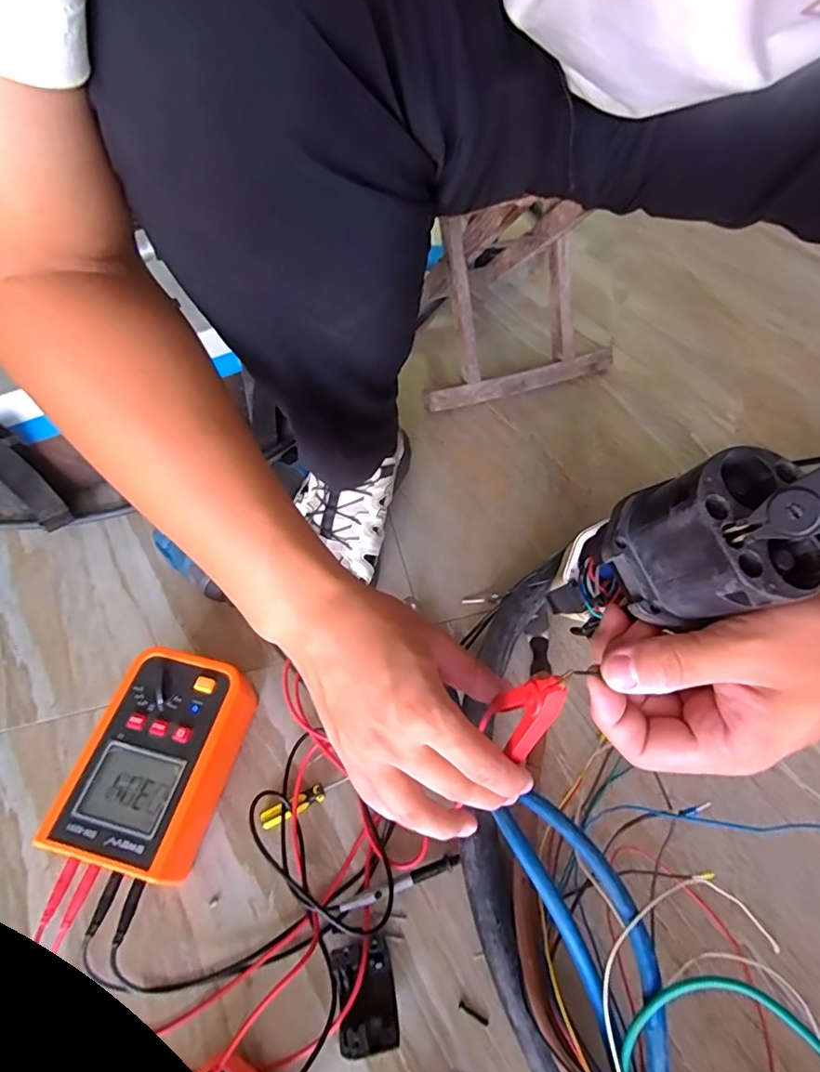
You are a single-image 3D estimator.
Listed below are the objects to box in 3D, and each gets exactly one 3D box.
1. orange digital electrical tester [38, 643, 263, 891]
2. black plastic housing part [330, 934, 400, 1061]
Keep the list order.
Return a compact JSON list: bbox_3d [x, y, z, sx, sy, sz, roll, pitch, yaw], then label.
[{"bbox_3d":[-0.201,0.183,0.431,0.101,0.064,0.154,13,58,9],"label":"orange digital electrical tester"},{"bbox_3d":[-0.031,0.315,0.361,0.037,0.034,0.058,-10,58,-6],"label":"black plastic housing part"}]

